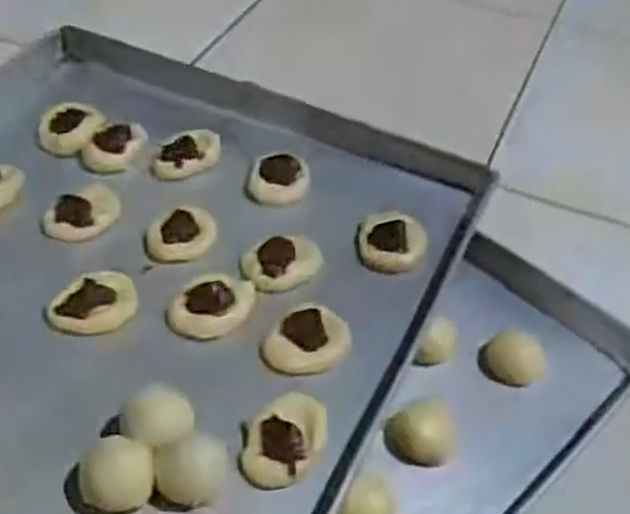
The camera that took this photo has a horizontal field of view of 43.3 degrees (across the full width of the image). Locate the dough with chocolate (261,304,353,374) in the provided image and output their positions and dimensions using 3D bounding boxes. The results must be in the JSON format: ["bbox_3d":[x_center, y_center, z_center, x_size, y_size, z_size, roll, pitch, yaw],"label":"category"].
[{"bbox_3d":[-0.005,0.054,0.543,0.058,0.018,0.046,0,46,-3],"label":"dough with chocolate"}]

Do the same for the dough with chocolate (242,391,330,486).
[{"bbox_3d":[-0.019,0.112,0.488,0.040,0.022,0.058,22,49,17],"label":"dough with chocolate"}]

